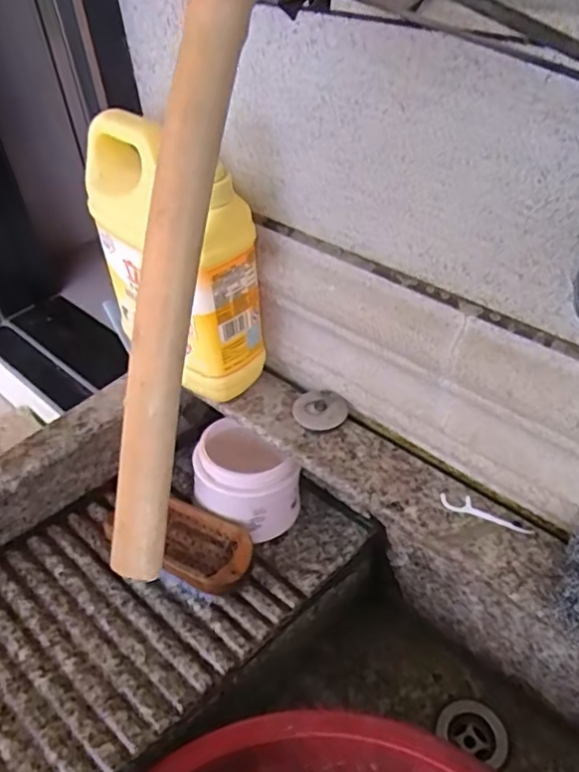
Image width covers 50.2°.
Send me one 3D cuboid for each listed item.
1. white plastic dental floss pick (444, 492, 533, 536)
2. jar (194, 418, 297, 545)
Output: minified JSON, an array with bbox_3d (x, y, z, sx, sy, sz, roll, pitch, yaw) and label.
[{"bbox_3d":[0.145,0.093,0.456,0.067,0.004,0.017,14,46,20],"label":"white plastic dental floss pick"},{"bbox_3d":[-0.041,0.089,0.566,0.085,0.078,0.091,-17,44,-13],"label":"jar"}]

